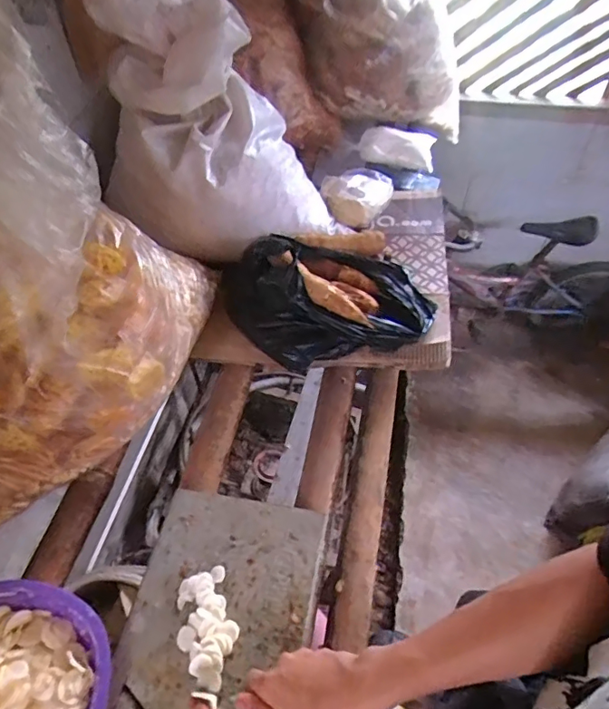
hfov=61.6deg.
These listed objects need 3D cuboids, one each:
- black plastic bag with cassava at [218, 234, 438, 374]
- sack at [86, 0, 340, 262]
[{"bbox_3d":[0.050,-0.091,0.817,0.285,0.090,0.247,32,59,24],"label":"black plastic bag with cassava"},{"bbox_3d":[-0.154,-0.376,0.834,0.348,0.355,0.208,-8,51,-4],"label":"sack"}]

